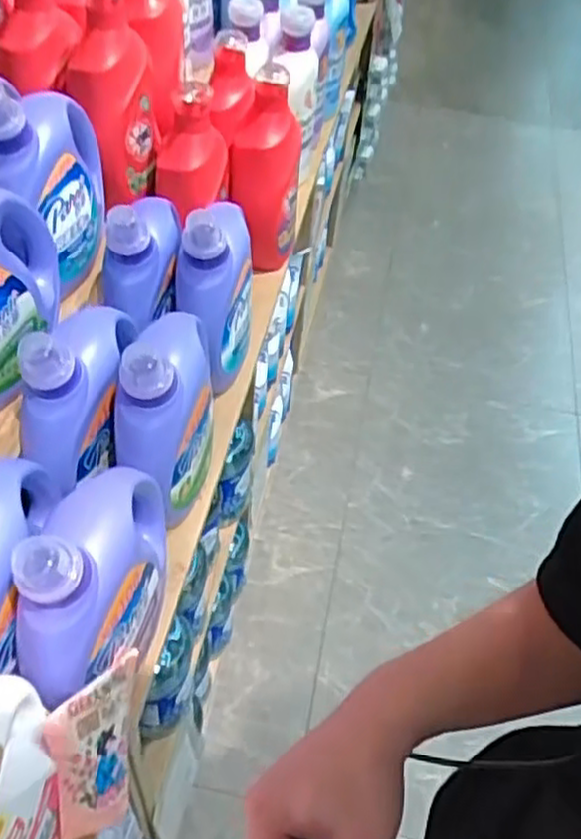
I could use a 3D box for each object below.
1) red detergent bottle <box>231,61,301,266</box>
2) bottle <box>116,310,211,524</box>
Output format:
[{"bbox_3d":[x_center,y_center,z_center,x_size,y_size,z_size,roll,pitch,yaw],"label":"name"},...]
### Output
[{"bbox_3d":[-0.043,-0.413,1.262,0.101,0.312,0.137,9,48,3],"label":"red detergent bottle"},{"bbox_3d":[-0.147,-0.010,0.890,0.101,0.253,0.200,2,48,-4],"label":"bottle"}]

